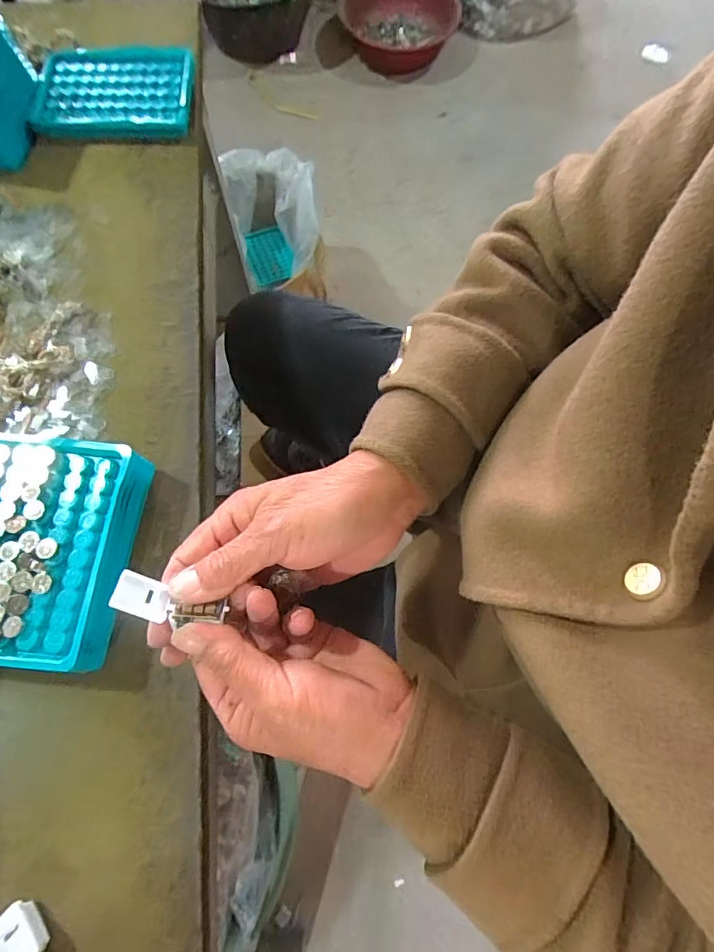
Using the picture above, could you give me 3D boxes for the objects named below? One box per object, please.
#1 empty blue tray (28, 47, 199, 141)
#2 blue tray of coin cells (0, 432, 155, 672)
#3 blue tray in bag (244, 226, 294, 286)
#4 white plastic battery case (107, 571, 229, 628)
[{"bbox_3d":[-0.213,-0.343,0.428,0.129,0.021,0.094,0,72,-2],"label":"empty blue tray"},{"bbox_3d":[-0.189,0.043,0.291,0.095,0.036,0.131,7,71,0],"label":"blue tray of coin cells"},{"bbox_3d":[-0.188,-0.468,1.007,0.092,0.034,0.123,-20,74,-9],"label":"blue tray in bag"},{"bbox_3d":[-0.092,0.062,0.235,0.053,0.012,0.019,18,71,-12],"label":"white plastic battery case"}]

